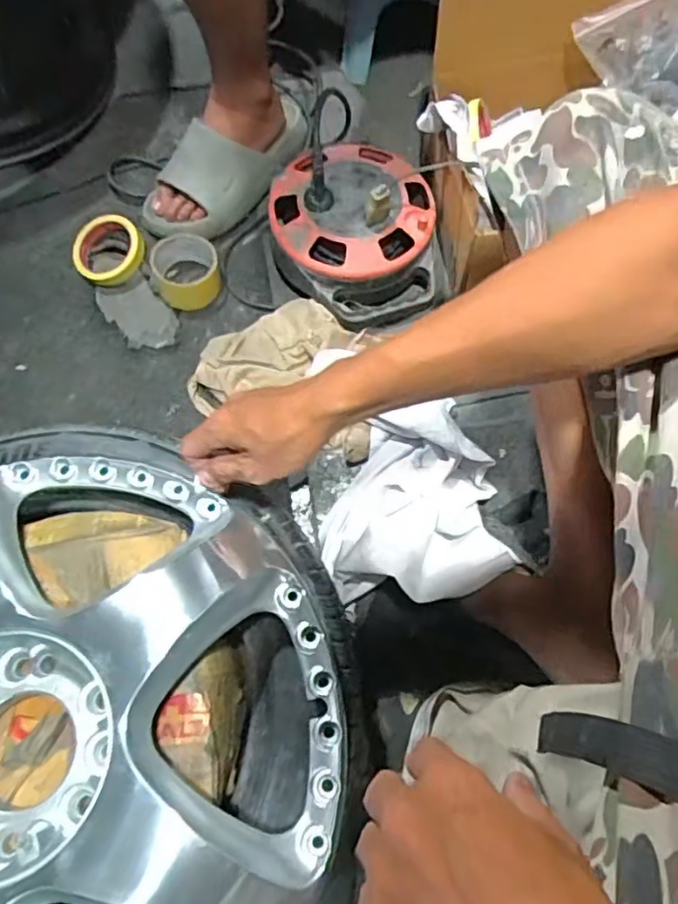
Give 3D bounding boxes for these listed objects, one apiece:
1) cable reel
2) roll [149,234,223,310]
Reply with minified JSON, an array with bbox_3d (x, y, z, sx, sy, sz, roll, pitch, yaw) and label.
[{"bbox_3d":[0.021,-0.277,0.772,0.203,0.117,0.235,-15,67,-4],"label":"cable reel"},{"bbox_3d":[-0.197,-0.234,0.810,0.086,0.052,0.090,-18,69,-6],"label":"roll"}]

